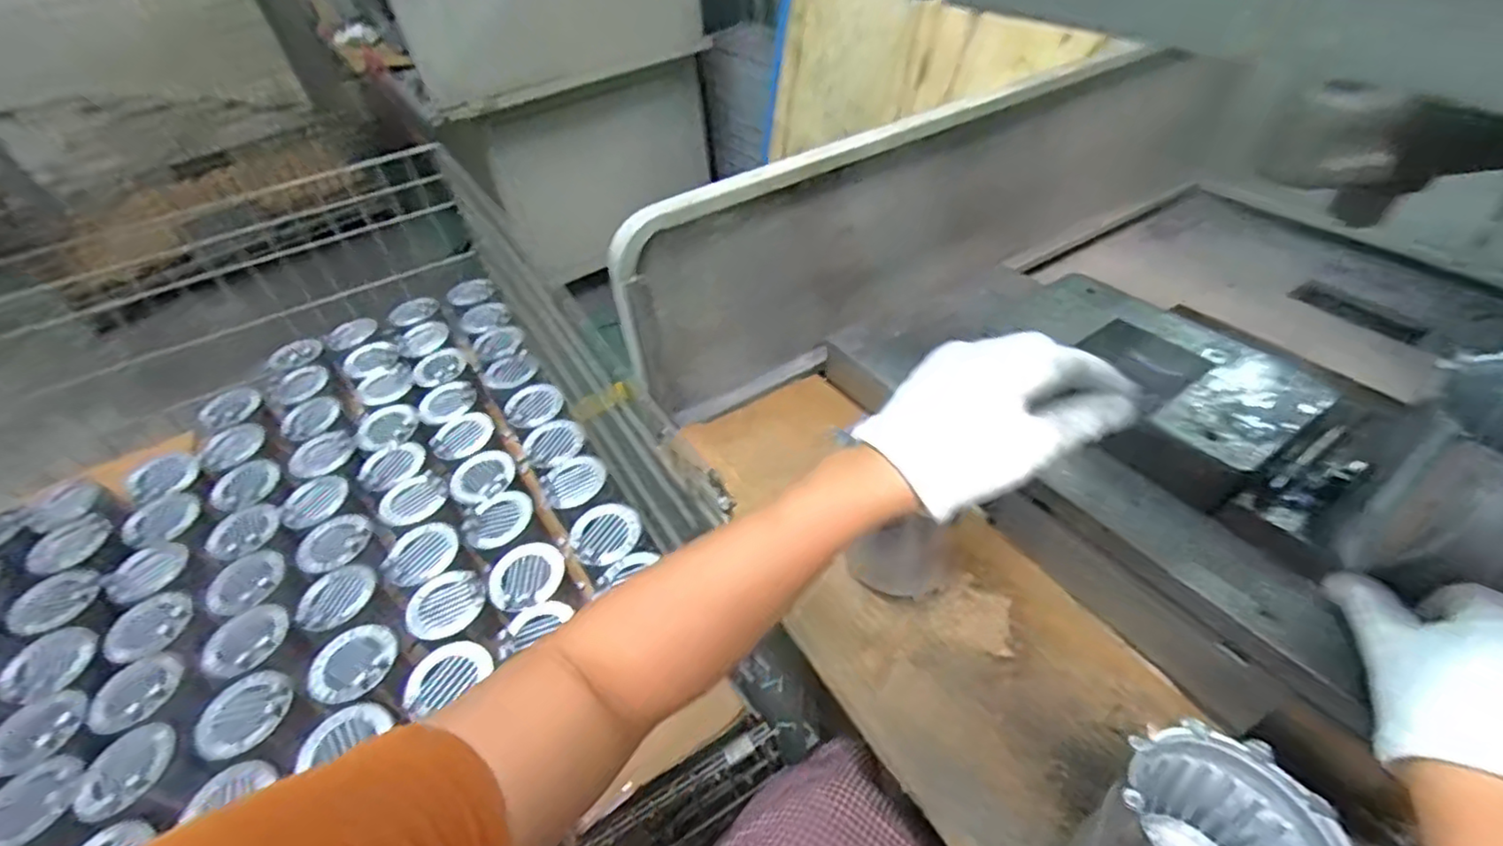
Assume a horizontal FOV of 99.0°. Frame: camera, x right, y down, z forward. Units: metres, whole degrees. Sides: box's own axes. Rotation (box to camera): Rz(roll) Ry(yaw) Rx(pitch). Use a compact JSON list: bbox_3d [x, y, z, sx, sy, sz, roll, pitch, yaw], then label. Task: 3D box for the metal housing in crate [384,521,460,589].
[{"bbox_3d":[-0.418,0.165,0.816,0.077,0.016,0.093,7,46,14],"label":"metal housing in crate"}]

